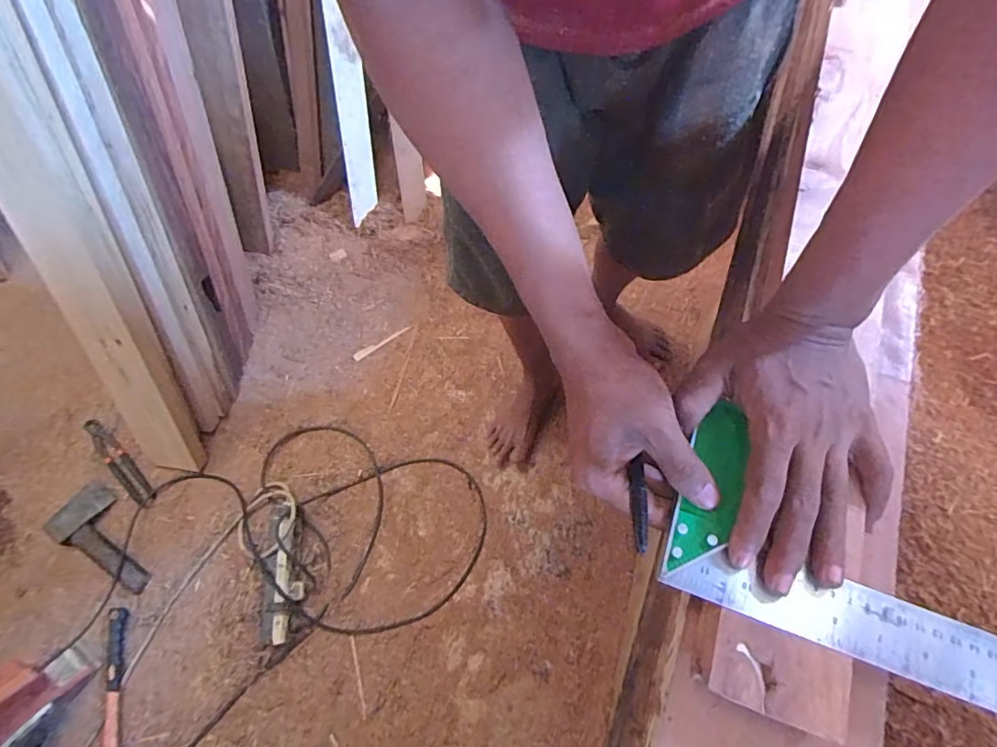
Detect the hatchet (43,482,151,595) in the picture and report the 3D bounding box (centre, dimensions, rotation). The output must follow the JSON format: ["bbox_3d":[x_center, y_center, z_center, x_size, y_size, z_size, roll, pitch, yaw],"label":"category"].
[{"bbox_3d":[-0.756,0.325,1.027,0.238,0.025,0.115,34,73,15],"label":"hatchet"}]

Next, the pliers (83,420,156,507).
[{"bbox_3d":[-0.773,0.181,1.079,0.038,0.022,0.215,-38,87,-12],"label":"pliers"}]

